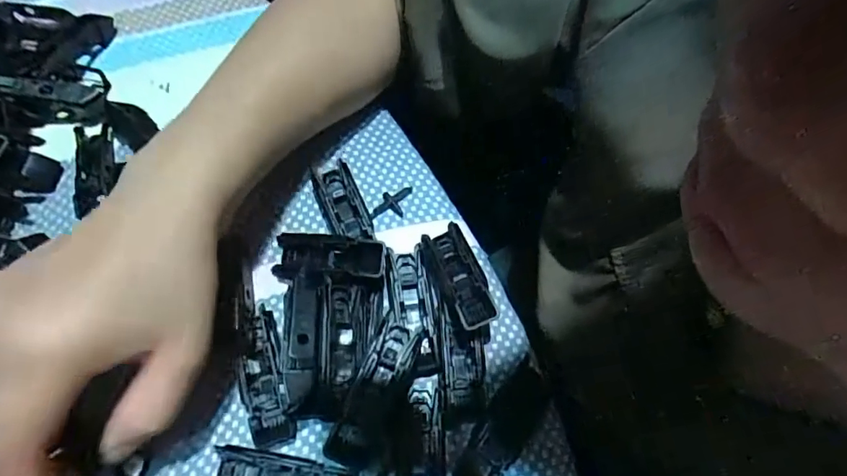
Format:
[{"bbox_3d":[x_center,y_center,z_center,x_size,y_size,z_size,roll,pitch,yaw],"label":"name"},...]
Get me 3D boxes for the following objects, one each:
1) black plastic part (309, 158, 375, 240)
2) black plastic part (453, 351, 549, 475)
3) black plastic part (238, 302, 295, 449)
[{"bbox_3d":[-0.047,-0.019,0.279,0.022,0.015,0.053,-21,70,-10],"label":"black plastic part"},{"bbox_3d":[0.040,0.092,0.243,0.024,0.008,0.068,37,71,12],"label":"black plastic part"},{"bbox_3d":[-0.079,0.068,0.243,0.020,0.012,0.065,-14,69,-7],"label":"black plastic part"}]

